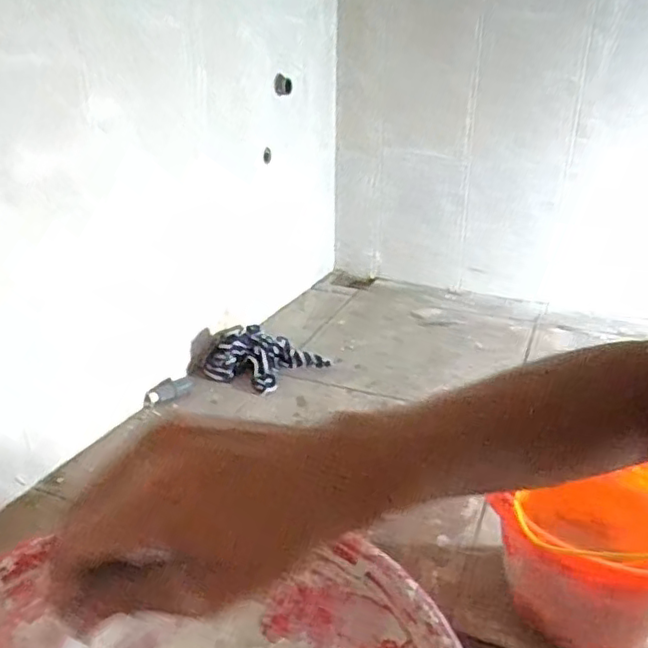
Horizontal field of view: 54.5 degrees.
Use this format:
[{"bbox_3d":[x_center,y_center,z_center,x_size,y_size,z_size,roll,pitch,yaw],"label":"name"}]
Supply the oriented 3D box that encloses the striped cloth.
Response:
[{"bbox_3d":[-0.135,0.081,1.362,0.196,0.040,0.210,37,49,18],"label":"striped cloth"}]

